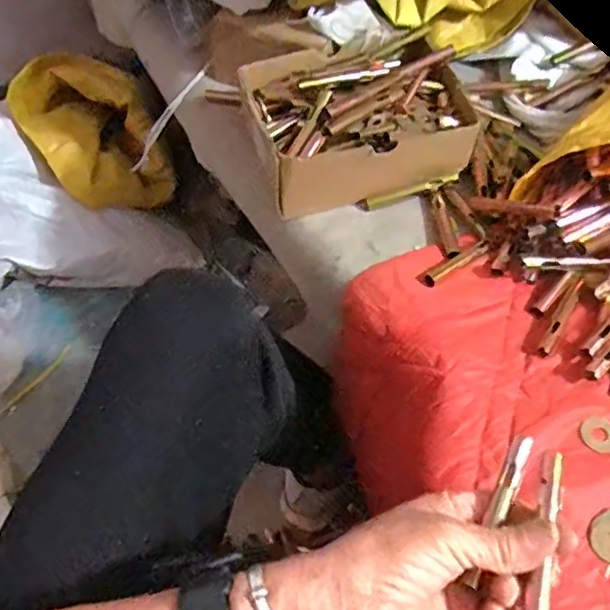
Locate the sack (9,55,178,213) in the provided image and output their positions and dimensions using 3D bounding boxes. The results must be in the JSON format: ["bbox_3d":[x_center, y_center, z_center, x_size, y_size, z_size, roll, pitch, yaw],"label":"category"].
[{"bbox_3d":[-0.337,-0.265,0.978,0.181,0.150,0.286,-29,88,-11],"label":"sack"}]

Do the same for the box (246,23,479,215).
[{"bbox_3d":[0.049,-0.175,0.556,0.187,0.060,0.149,-14,55,-7],"label":"box"}]

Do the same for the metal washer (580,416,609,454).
[{"bbox_3d":[0.195,0.085,0.398,0.025,0.004,0.024,-1,54,2],"label":"metal washer"}]

